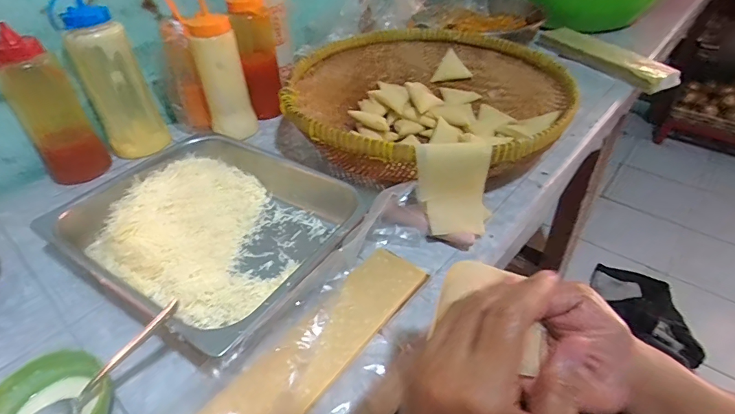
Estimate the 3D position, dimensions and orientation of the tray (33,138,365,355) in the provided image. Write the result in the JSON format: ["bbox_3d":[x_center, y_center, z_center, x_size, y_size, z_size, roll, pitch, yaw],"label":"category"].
[{"bbox_3d":[-0.182,0.012,0.517,0.317,0.052,0.269,22,45,27],"label":"tray"}]

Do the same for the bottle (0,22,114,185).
[{"bbox_3d":[-0.470,-0.146,0.611,0.078,0.222,0.093,17,44,23],"label":"bottle"}]

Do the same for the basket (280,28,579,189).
[{"bbox_3d":[0.096,-0.168,0.681,0.402,0.096,0.426,-2,40,1],"label":"basket"}]

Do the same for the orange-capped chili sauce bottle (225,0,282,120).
[{"bbox_3d":[-0.191,-0.261,0.741,0.067,0.205,0.061,-8,40,-6],"label":"orange-capped chili sauce bottle"}]

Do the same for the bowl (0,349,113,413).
[{"bbox_3d":[-0.262,0.170,0.349,0.088,0.038,0.091,-2,40,1],"label":"bowl"}]

